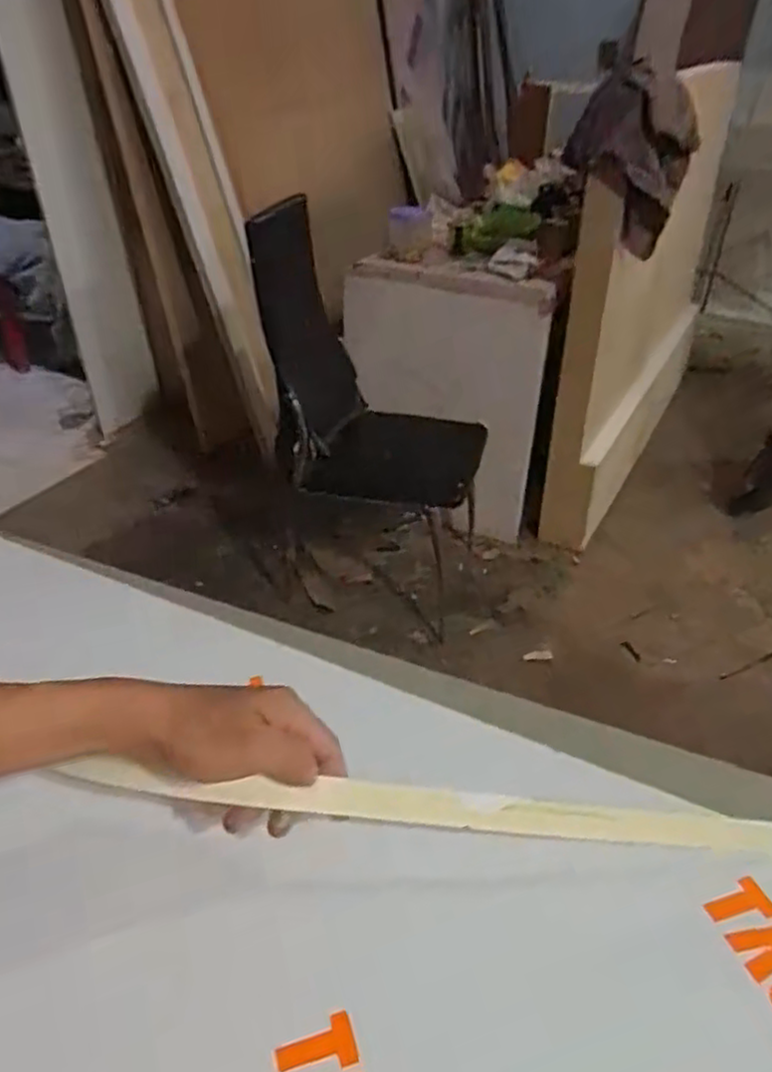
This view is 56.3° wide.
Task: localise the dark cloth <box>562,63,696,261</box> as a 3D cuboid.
[{"bbox_3d":[0.536,-0.838,1.611,0.265,0.352,0.251,11,37,16],"label":"dark cloth"}]

